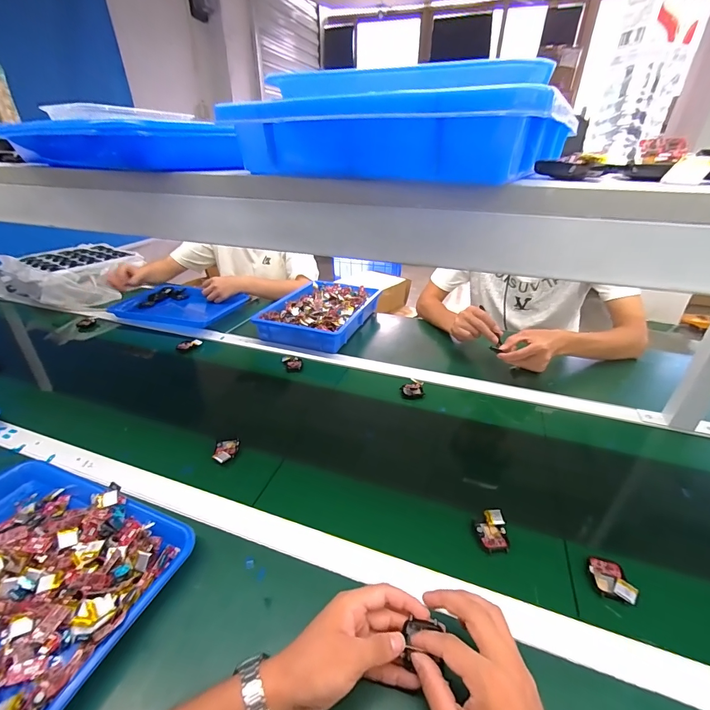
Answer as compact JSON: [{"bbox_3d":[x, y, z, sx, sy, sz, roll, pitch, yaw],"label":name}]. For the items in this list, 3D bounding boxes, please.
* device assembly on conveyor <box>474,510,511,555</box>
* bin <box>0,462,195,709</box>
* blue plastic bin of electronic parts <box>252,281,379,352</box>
[{"bbox_3d":[0.181,0.228,0.465,0.039,0.014,0.051,0,30,-1],"label":"device assembly on conveyor"},{"bbox_3d":[-0.384,0.250,0.396,0.331,0.048,0.257,13,32,20],"label":"bin"},{"bbox_3d":[-0.090,-0.128,1.011,0.236,0.069,0.347,12,32,19],"label":"blue plastic bin of electronic parts"}]

